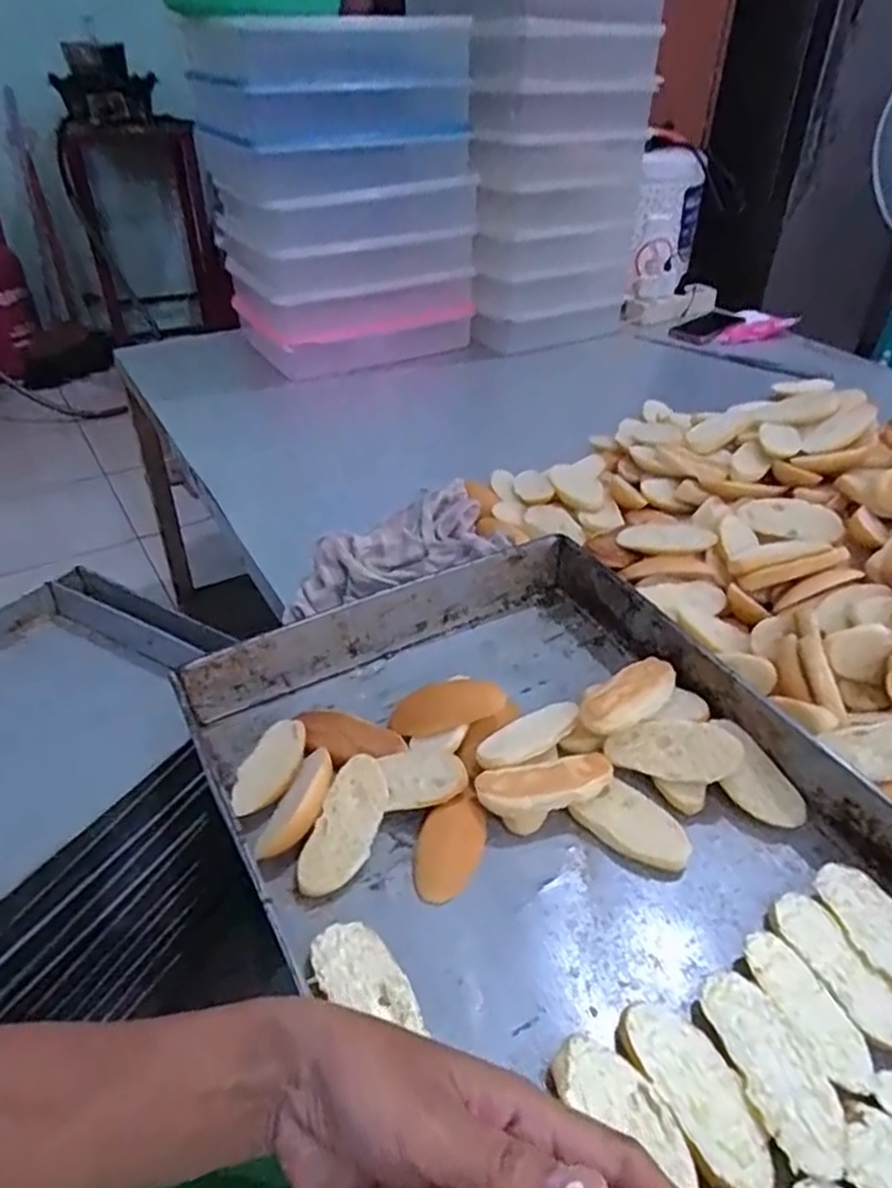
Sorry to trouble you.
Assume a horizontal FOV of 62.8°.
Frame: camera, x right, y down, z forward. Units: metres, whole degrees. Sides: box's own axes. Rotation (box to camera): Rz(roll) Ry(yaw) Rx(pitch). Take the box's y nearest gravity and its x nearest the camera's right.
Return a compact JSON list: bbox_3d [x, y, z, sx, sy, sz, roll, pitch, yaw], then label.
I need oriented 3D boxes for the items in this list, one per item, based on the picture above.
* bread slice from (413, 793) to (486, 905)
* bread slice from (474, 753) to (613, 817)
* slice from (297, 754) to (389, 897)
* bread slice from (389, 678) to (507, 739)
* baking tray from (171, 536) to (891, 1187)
[{"bbox_3d":[0.002,0.168,0.488,0.040,0.020,0.071,15,39,17],"label":"bread slice"},{"bbox_3d":[0.069,0.132,0.506,0.093,0.014,0.033,-9,38,-13],"label":"bread slice"},{"bbox_3d":[-0.066,0.155,0.490,0.039,0.011,0.094,13,56,16],"label":"slice"},{"bbox_3d":[-0.001,0.086,0.562,0.089,0.024,0.036,-17,36,9],"label":"bread slice"},{"bbox_3d":[0.105,0.192,0.425,0.362,0.066,0.617,-19,41,-24],"label":"baking tray"}]

